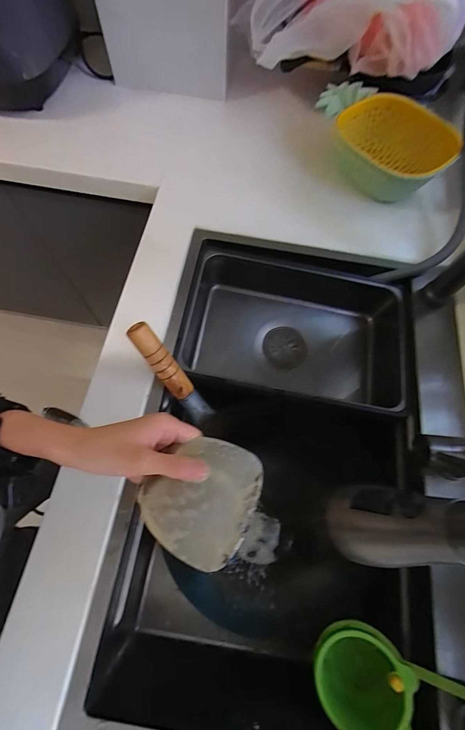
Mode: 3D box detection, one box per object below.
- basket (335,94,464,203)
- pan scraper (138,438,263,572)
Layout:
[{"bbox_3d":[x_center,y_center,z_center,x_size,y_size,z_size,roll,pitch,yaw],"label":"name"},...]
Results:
[{"bbox_3d":[0.299,-0.408,0.593,0.201,0.082,0.176,41,72,13],"label":"basket"},{"bbox_3d":[-0.027,0.110,0.266,0.089,0.007,0.097,26,68,8],"label":"pan scraper"}]

